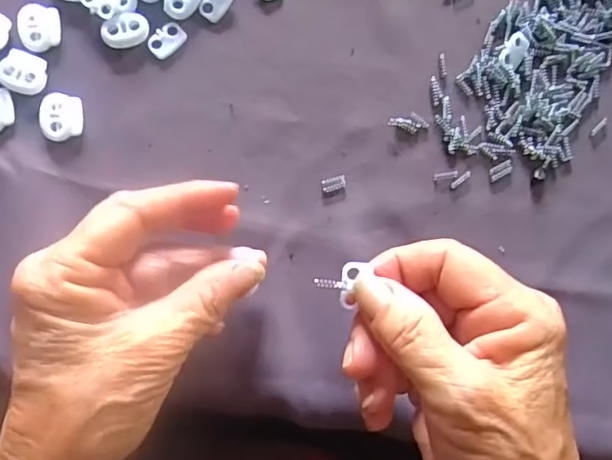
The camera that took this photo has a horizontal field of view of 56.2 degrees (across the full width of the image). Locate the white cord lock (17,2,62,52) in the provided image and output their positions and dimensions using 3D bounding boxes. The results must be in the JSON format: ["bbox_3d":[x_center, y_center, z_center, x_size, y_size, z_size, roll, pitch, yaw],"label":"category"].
[{"bbox_3d":[-0.127,-0.097,0.274,0.018,0.004,0.022,-8,88,-4],"label":"white cord lock"}]

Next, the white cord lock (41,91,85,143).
[{"bbox_3d":[-0.116,-0.053,0.272,0.018,0.005,0.022,6,87,-3],"label":"white cord lock"}]

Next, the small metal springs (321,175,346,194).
[{"bbox_3d":[0.014,-0.023,0.280,0.012,0.004,0.007,-16,88,-5],"label":"small metal springs"}]

